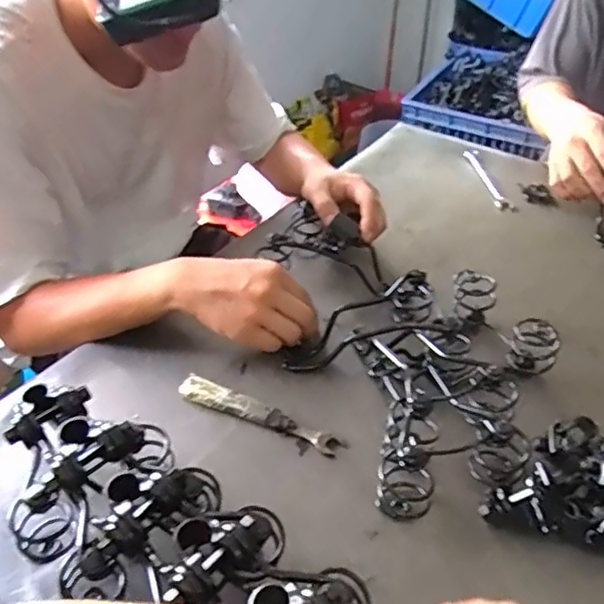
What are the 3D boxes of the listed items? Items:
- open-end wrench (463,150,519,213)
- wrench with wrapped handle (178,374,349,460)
[{"bbox_3d":[0.281,-0.186,0.916,0.028,0.010,0.172,-6,40,-6],"label":"open-end wrench"},{"bbox_3d":[-0.041,0.105,0.565,0.165,0.018,0.020,17,43,20],"label":"wrench with wrapped handle"}]

